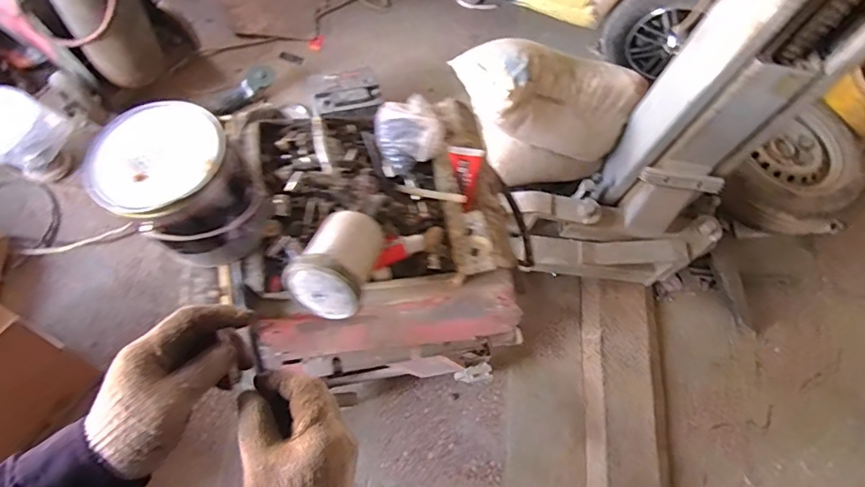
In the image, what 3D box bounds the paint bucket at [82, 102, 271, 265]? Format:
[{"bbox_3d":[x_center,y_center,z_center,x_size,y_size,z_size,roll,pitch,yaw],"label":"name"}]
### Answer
[{"bbox_3d":[-0.321,-0.065,0.652,0.161,0.177,0.144,34,65,7],"label":"paint bucket"}]

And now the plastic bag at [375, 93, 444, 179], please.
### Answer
[{"bbox_3d":[-0.033,-0.188,0.811,0.106,0.057,0.119,-8,67,-12],"label":"plastic bag"}]

